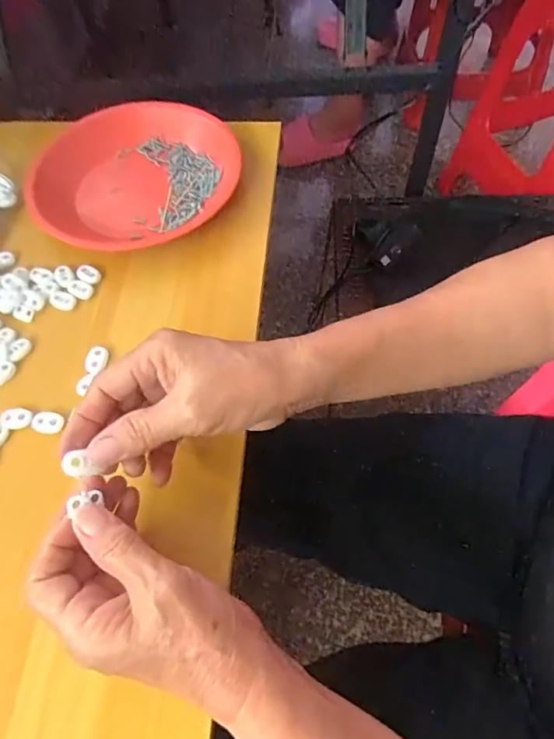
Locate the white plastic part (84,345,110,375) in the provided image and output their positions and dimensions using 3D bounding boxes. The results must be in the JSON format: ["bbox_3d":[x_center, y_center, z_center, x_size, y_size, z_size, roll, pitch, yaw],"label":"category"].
[{"bbox_3d":[-0.141,-0.008,0.379,0.016,0.006,0.022,6,61,7],"label":"white plastic part"}]

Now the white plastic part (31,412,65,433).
[{"bbox_3d":[-0.167,0.038,0.355,0.023,0.005,0.015,9,62,8],"label":"white plastic part"}]

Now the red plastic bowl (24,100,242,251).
[{"bbox_3d":[-0.139,-0.194,0.475,0.190,0.030,0.190,-1,61,3],"label":"red plastic bowl"}]

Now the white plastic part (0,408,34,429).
[{"bbox_3d":[-0.192,0.036,0.358,0.023,0.004,0.015,7,61,7],"label":"white plastic part"}]

